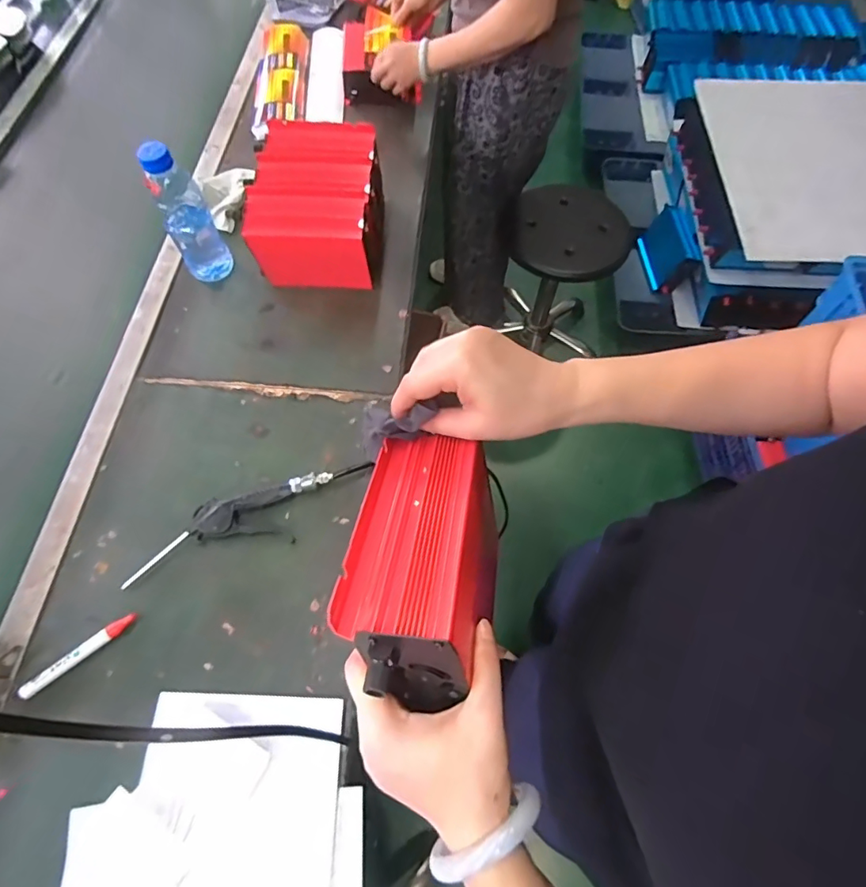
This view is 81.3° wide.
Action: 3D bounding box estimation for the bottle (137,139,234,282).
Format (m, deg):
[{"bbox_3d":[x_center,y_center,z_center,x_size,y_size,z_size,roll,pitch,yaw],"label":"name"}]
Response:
[{"bbox_3d":[-0.355,-0.329,0.729,0.067,0.198,0.058,-25,67,-12],"label":"bottle"}]

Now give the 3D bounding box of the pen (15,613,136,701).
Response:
[{"bbox_3d":[-0.410,0.244,0.585,0.131,0.016,0.016,-37,70,-16],"label":"pen"}]

